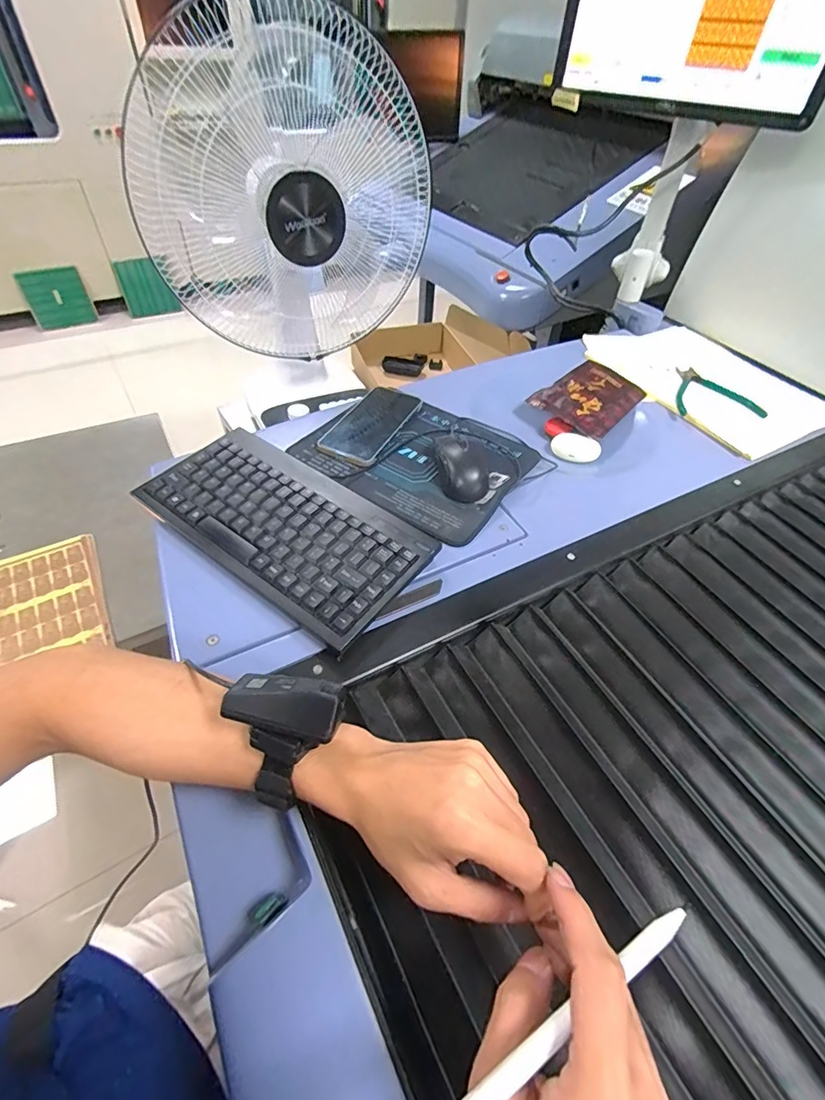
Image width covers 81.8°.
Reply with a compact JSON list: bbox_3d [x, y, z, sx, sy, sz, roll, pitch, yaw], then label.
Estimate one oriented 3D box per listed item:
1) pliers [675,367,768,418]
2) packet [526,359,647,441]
[{"bbox_3d":[0.443,-0.236,0.709,0.116,0.007,0.120,3,50,2],"label":"pliers"},{"bbox_3d":[0.263,-0.227,0.696,0.154,0.018,0.114,-35,58,-27],"label":"packet"}]

